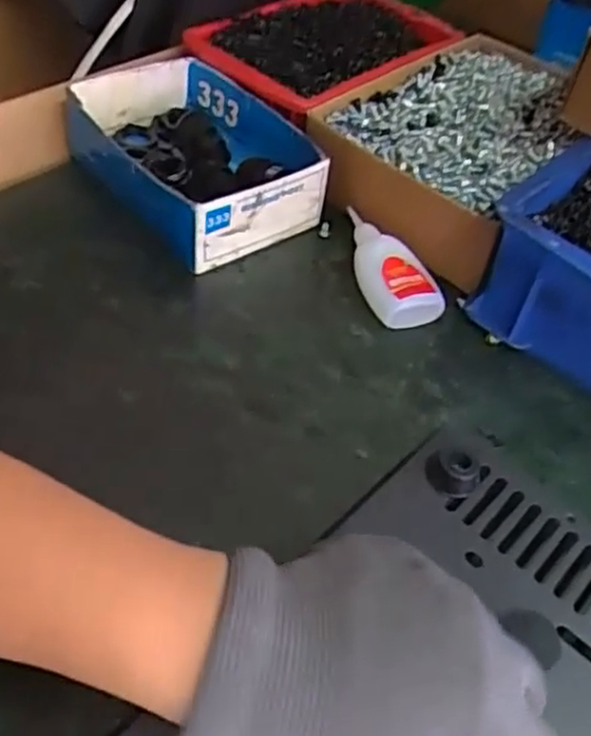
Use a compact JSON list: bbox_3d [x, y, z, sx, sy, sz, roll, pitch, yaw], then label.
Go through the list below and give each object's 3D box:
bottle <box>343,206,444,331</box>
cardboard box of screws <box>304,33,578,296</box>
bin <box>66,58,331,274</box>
[{"bbox_3d":[0.055,-0.069,0.467,0.044,0.027,0.103,-10,51,-15],"label":"bottle"},{"bbox_3d":[0.115,-0.166,0.538,0.146,0.060,0.236,28,52,17],"label":"cardboard box of screws"},{"bbox_3d":[-0.071,-0.144,0.501,0.123,0.051,0.163,-28,57,-27],"label":"bin"}]

